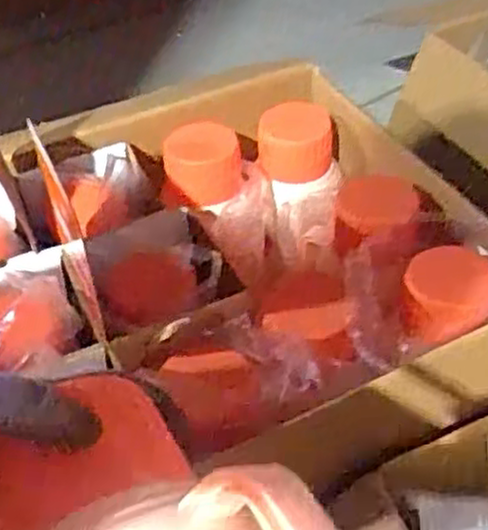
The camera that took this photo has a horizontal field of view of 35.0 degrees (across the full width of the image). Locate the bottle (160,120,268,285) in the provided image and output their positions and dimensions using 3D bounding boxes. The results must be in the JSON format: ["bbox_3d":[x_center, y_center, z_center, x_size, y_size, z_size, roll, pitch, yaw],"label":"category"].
[{"bbox_3d":[-0.022,-0.076,0.946,0.115,0.080,0.201,-14,59,-10],"label":"bottle"}]

